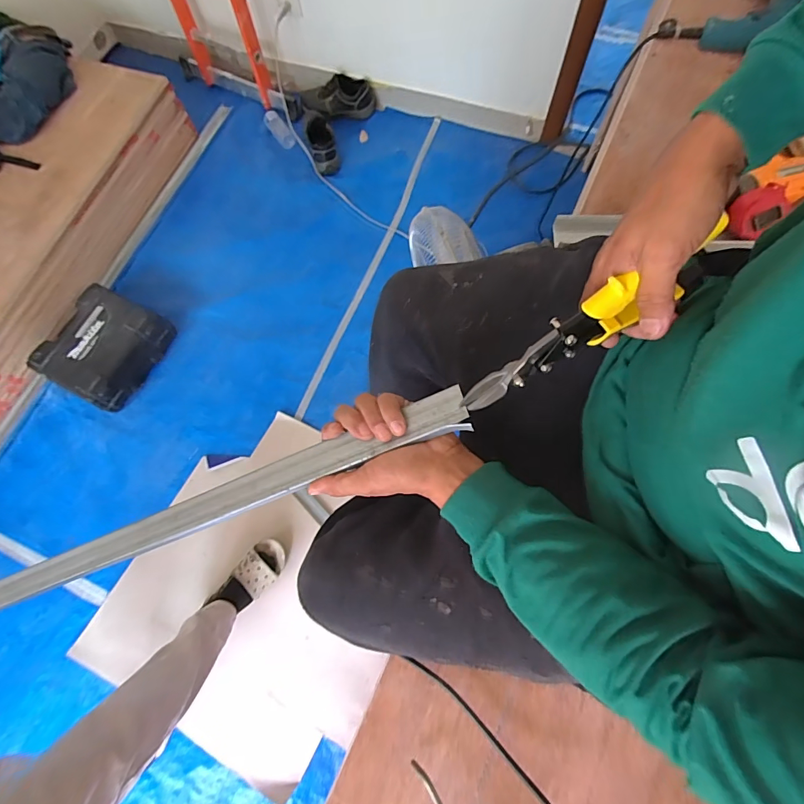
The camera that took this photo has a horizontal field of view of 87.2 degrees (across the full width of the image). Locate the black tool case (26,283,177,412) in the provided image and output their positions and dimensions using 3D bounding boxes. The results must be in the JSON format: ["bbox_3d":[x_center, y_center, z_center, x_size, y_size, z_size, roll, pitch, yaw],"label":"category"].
[{"bbox_3d":[-0.937,-0.174,1.332,0.273,0.132,0.327,24,74,10],"label":"black tool case"}]

